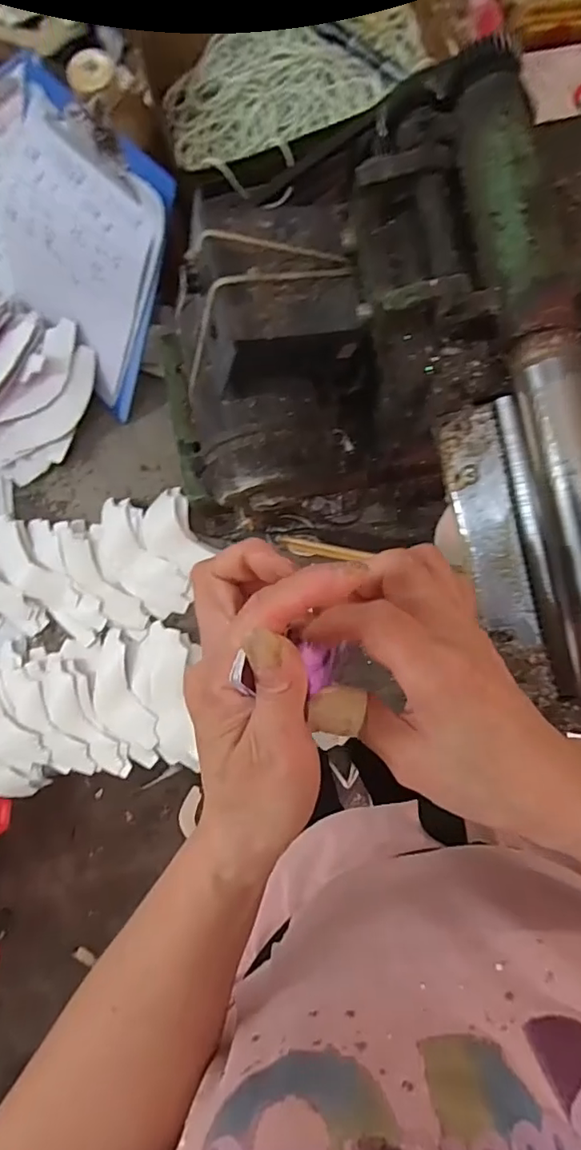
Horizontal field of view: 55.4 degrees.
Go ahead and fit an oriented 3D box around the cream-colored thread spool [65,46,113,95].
[{"bbox_3d":[-0.134,-0.338,0.371,0.031,0.007,0.030,-31,86,0],"label":"cream-colored thread spool"}]

